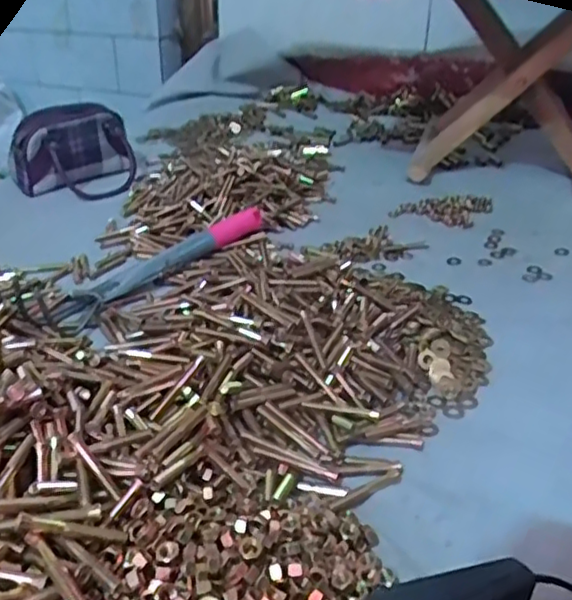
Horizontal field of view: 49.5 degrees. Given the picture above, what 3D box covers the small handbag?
[{"bbox_3d":[-0.301,-0.214,0.892,0.140,0.096,0.156,23,35,34],"label":"small handbag"}]

